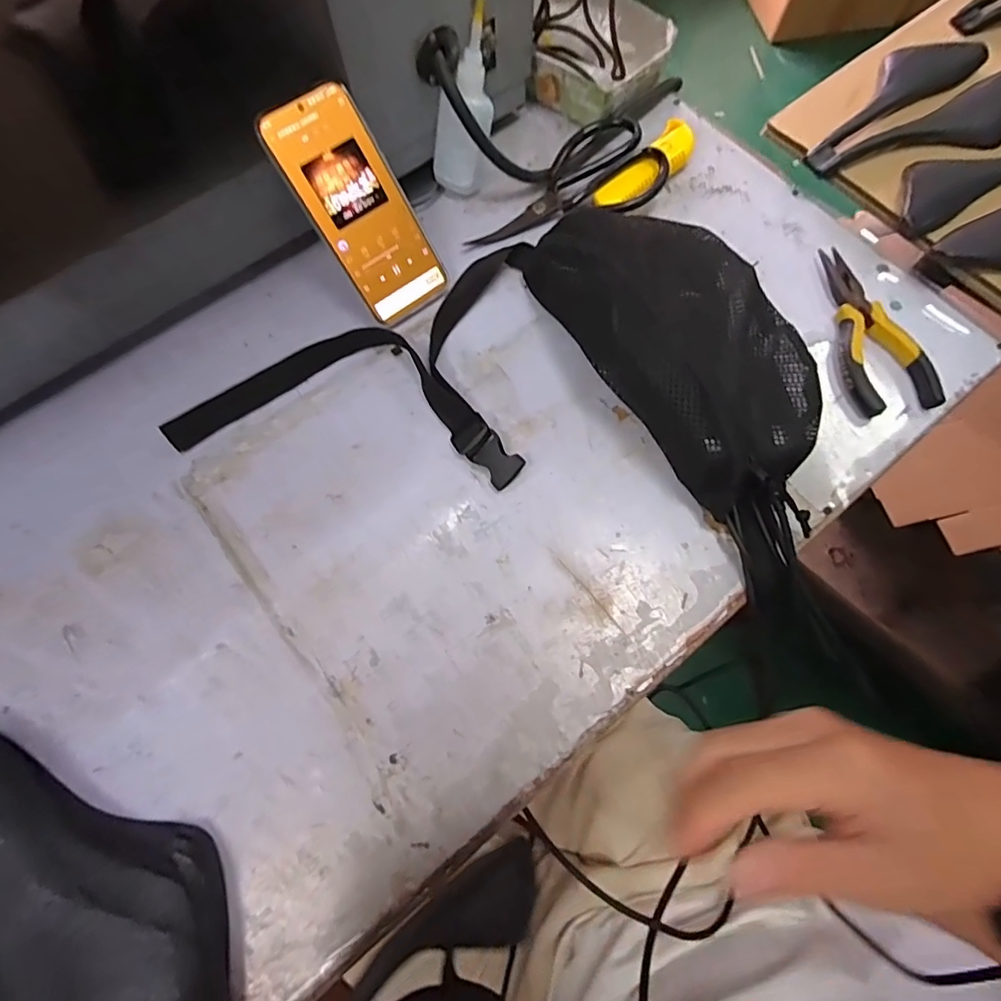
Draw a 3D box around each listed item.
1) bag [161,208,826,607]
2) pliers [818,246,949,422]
[{"bbox_3d":[-0.003,-0.107,0.381,0.467,0.088,0.260,11,72,5],"label":"bag"},{"bbox_3d":[0.292,-0.139,0.425,0.062,0.017,0.155,-17,72,-5],"label":"pliers"}]

